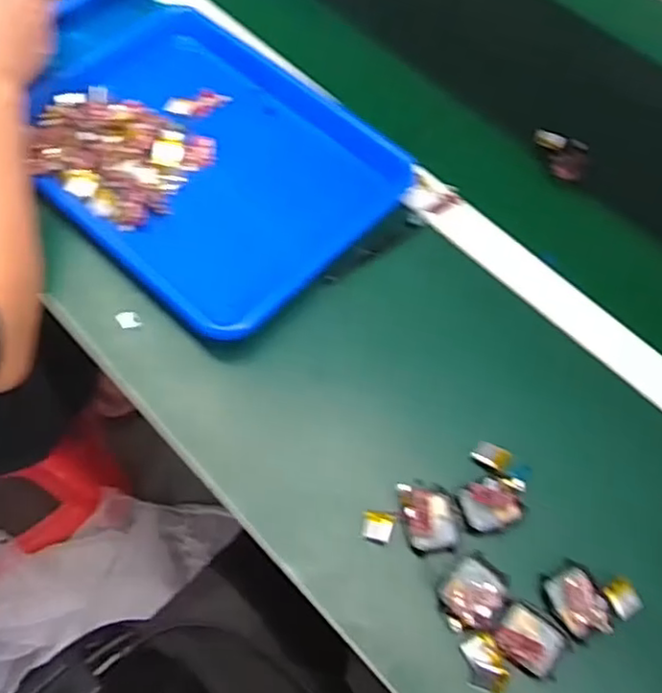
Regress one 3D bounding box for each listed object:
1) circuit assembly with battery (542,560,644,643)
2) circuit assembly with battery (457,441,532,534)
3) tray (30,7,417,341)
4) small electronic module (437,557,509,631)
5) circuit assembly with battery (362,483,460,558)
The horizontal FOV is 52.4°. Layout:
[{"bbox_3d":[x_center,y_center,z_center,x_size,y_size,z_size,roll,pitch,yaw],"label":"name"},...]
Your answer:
[{"bbox_3d":[0.179,0.173,0.465,0.055,0.012,0.047,-25,66,-14],"label":"circuit assembly with battery"},{"bbox_3d":[0.122,0.107,0.498,0.047,0.022,0.065,19,64,8],"label":"circuit assembly with battery"},{"bbox_3d":[-0.118,-0.177,0.620,0.331,0.033,0.247,39,68,17],"label":"tray"},{"bbox_3d":[0.099,0.172,0.463,0.041,0.013,0.049,38,68,16],"label":"small electronic module"},{"bbox_3d":[0.059,0.125,0.488,0.067,0.017,0.046,6,63,1],"label":"circuit assembly with battery"}]

